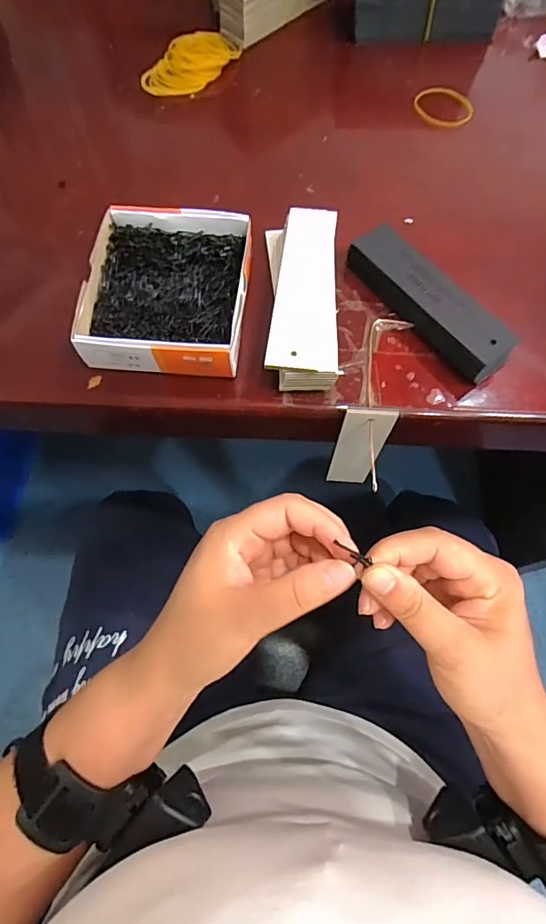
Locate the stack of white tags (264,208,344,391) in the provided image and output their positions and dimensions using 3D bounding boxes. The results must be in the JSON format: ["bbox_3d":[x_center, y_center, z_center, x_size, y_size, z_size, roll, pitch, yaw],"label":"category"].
[{"bbox_3d":[0.019,-0.109,0.309,0.045,0.030,0.130,0,70,1],"label":"stack of white tags"}]

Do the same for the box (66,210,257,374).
[{"bbox_3d":[-0.069,-0.110,0.311,0.101,0.032,0.117,4,70,2],"label":"box"}]

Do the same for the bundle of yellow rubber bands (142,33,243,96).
[{"bbox_3d":[-0.074,-0.359,0.420,0.052,0.011,0.087,34,74,12],"label":"bundle of yellow rubber bands"}]

